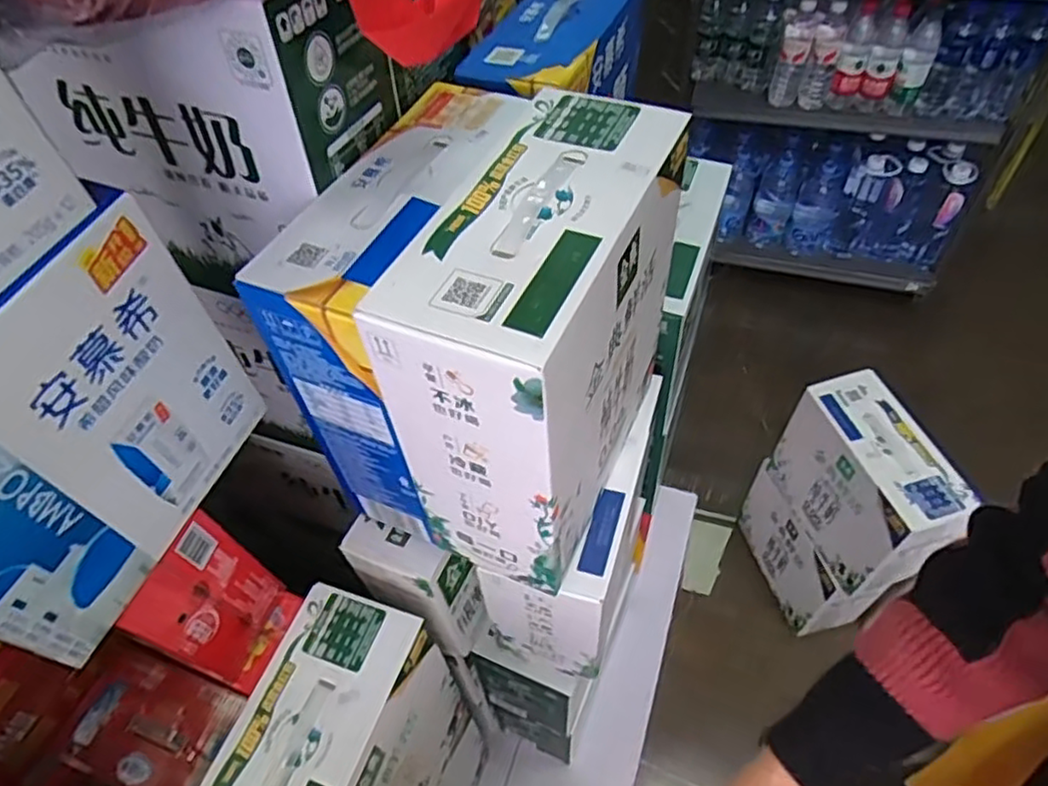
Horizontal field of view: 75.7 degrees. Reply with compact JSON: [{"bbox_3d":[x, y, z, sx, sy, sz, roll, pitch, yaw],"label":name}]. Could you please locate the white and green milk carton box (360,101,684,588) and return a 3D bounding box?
[{"bbox_3d":[0.013,-0.032,0.550,0.135,0.293,0.254,18,55,17],"label":"white and green milk carton box"}]

